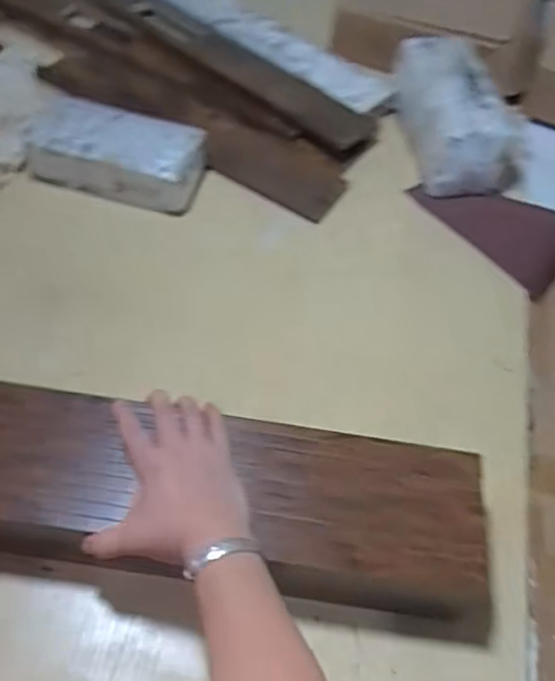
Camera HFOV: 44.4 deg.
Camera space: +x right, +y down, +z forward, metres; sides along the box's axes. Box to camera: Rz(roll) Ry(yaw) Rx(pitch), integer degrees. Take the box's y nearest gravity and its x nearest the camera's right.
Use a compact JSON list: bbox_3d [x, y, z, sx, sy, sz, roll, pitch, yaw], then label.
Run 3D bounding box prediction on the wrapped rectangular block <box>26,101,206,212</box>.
[{"bbox_3d":[-0.202,-0.241,0.874,0.226,0.070,0.100,17,56,7],"label":"wrapped rectangular block"}]

